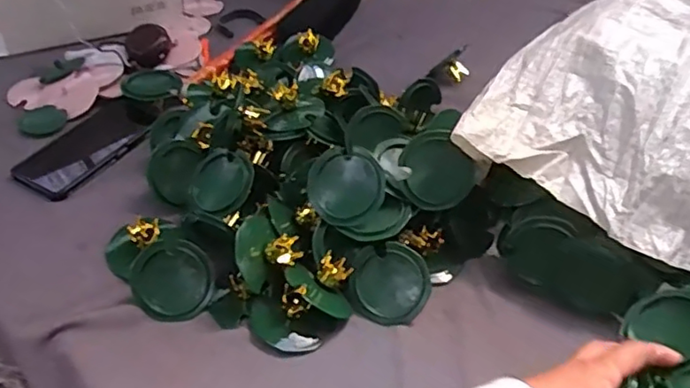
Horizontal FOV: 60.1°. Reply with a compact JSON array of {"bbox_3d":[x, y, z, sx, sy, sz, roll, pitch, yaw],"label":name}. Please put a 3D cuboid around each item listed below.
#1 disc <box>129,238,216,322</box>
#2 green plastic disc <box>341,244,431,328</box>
[{"bbox_3d":[-0.160,0.079,0.552,0.073,0.012,0.074,2,68,-6],"label":"disc"},{"bbox_3d":[0.041,0.083,0.555,0.073,0.013,0.073,-1,75,4],"label":"green plastic disc"}]

